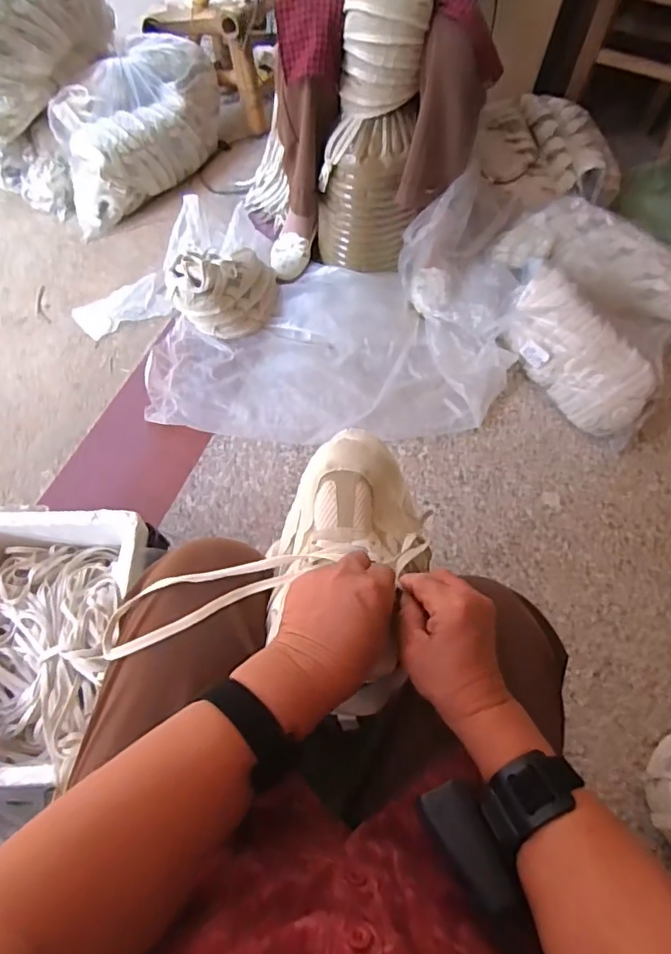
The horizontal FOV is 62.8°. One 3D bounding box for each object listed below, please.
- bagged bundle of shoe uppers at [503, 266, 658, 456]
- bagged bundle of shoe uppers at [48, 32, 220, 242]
[{"bbox_3d":[0.450,-0.236,1.073,0.139,0.150,0.378,-25,66,-16],"label":"bagged bundle of shoe uppers"},{"bbox_3d":[-0.487,-0.856,1.367,0.200,0.248,0.482,34,65,15],"label":"bagged bundle of shoe uppers"}]

